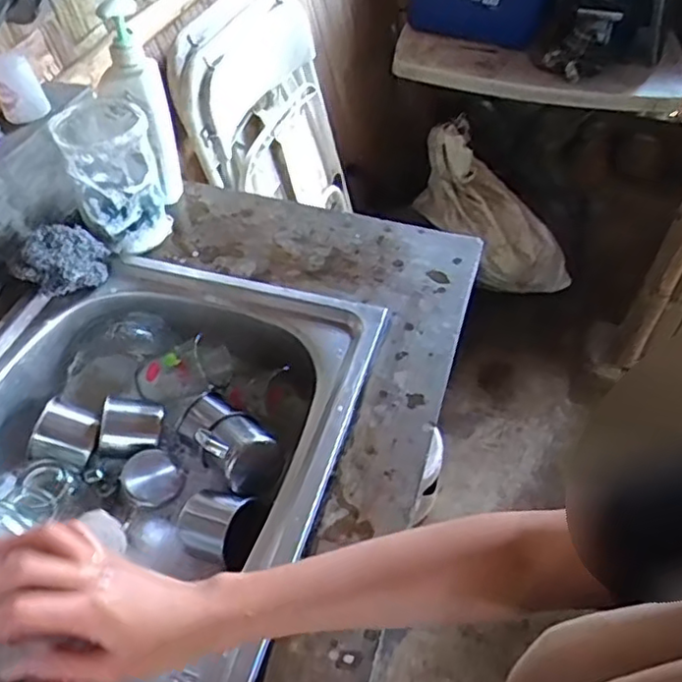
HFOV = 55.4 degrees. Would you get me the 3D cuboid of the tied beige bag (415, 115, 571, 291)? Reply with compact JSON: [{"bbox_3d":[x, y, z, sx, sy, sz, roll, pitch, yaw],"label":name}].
[{"bbox_3d":[0.421,-0.336,1.859,0.569,0.212,0.222,45,51,-16],"label":"tied beige bag"}]

